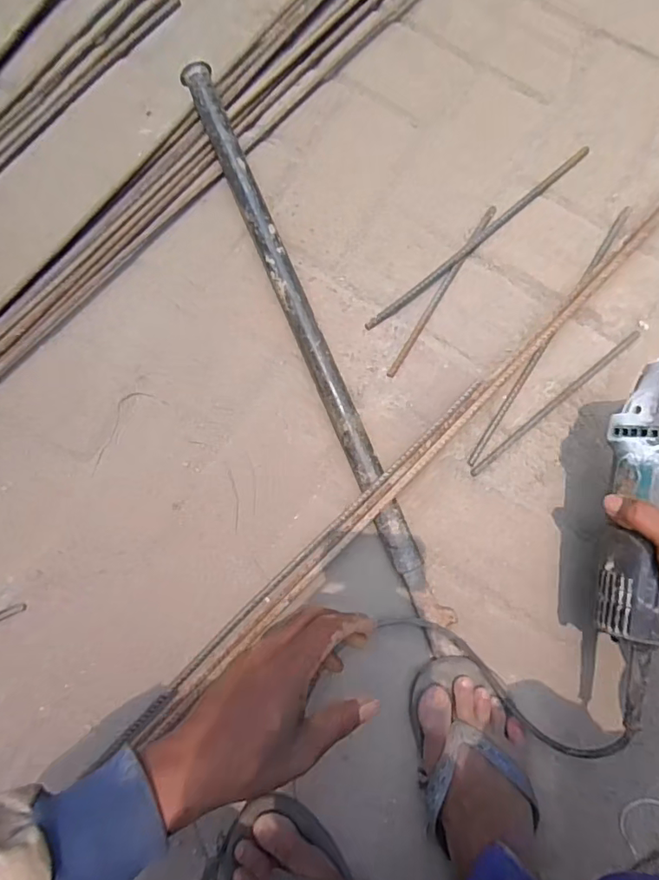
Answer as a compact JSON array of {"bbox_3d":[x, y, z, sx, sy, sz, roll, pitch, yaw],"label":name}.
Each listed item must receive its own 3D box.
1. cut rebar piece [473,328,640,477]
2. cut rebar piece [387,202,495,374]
[{"bbox_3d":[0.249,-0.042,0.575,0.248,0.009,0.010,-39,87,-5],"label":"cut rebar piece"},{"bbox_3d":[0.127,-0.167,0.588,0.013,0.007,0.225,31,85,2],"label":"cut rebar piece"}]

